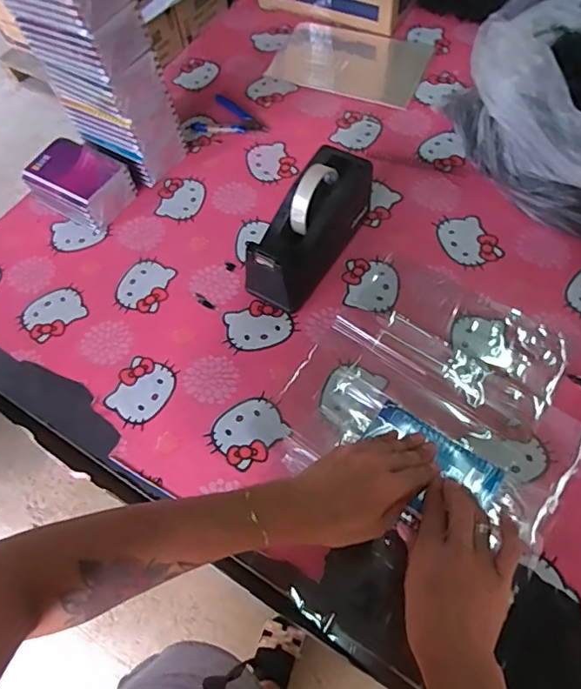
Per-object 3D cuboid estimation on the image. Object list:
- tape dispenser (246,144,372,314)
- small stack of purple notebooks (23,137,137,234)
[{"bbox_3d":[0.021,-0.146,0.642,0.075,0.116,0.209,30,68,19],"label":"tape dispenser"},{"bbox_3d":[-0.304,-0.235,0.744,0.138,0.053,0.100,30,68,19],"label":"small stack of purple notebooks"}]

